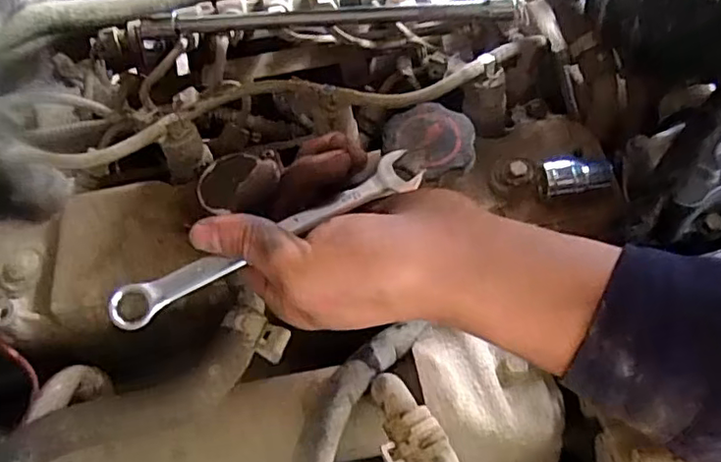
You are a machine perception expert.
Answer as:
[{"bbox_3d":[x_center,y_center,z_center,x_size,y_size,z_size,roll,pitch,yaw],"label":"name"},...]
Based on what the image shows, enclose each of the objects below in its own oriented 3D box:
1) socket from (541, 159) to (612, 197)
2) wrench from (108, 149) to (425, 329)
[{"bbox_3d":[0.129,-0.031,0.348,0.038,0.017,0.018,-4,61,2],"label":"socket"},{"bbox_3d":[-0.042,0.002,0.277,0.157,0.009,0.018,-27,63,-12],"label":"wrench"}]

